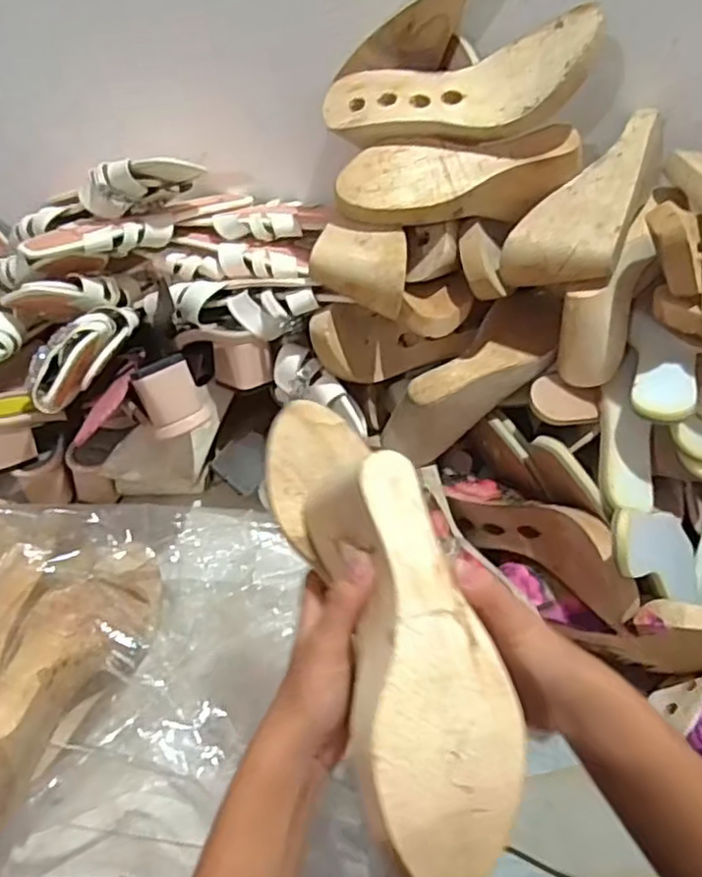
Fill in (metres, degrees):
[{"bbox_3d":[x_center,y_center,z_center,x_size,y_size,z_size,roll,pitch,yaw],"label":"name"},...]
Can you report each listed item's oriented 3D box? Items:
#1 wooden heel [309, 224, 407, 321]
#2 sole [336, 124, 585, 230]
[{"bbox_3d":[0.009,-0.148,0.598,0.088,0.063,0.072,12,49,7],"label":"wooden heel"},{"bbox_3d":[0.095,-0.237,0.600,0.215,0.050,0.094,-11,73,2],"label":"sole"}]

